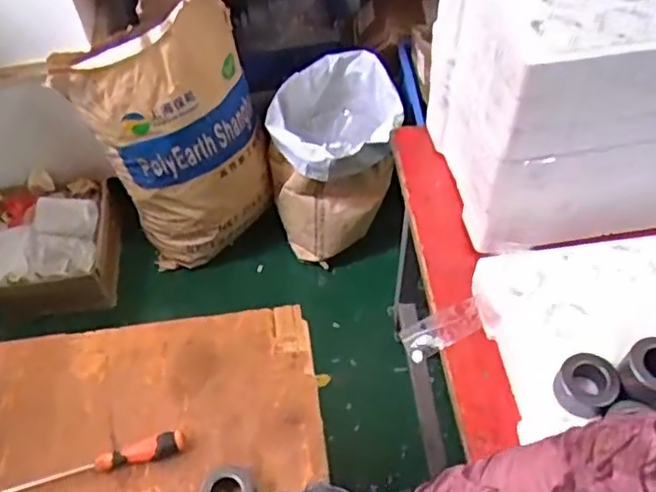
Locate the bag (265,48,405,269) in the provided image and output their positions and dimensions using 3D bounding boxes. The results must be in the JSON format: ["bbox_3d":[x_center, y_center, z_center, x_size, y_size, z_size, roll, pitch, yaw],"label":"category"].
[{"bbox_3d":[0.013,-0.226,1.669,0.321,0.400,0.359,1,53,2],"label":"bag"}]

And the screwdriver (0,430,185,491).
[{"bbox_3d":[-0.283,0.260,0.749,0.224,0.028,0.026,-11,53,-7],"label":"screwdriver"}]

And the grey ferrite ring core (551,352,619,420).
[{"bbox_3d":[0.279,0.151,0.681,0.059,0.036,0.060,-1,53,1],"label":"grey ferrite ring core"}]

